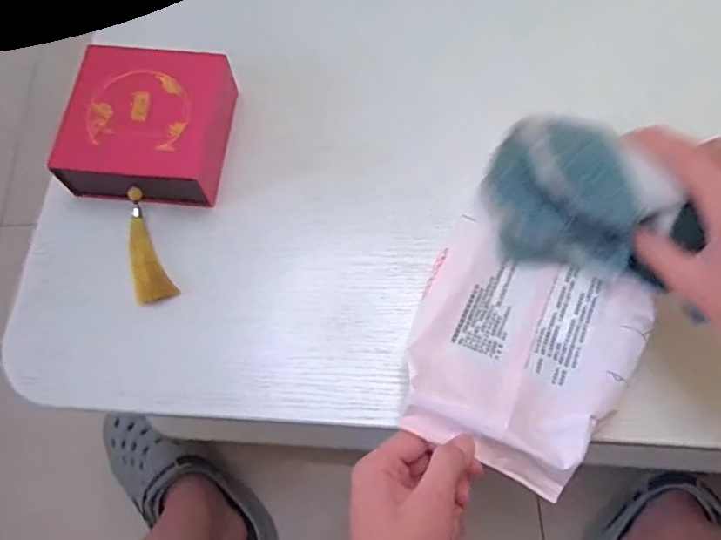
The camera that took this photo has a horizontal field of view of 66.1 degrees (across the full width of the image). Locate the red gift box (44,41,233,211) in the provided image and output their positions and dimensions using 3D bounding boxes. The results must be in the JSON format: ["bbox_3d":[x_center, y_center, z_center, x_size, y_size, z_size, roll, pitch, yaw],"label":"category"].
[{"bbox_3d":[-0.167,-0.114,0.440,0.113,0.051,0.114,6,69,3],"label":"red gift box"}]

